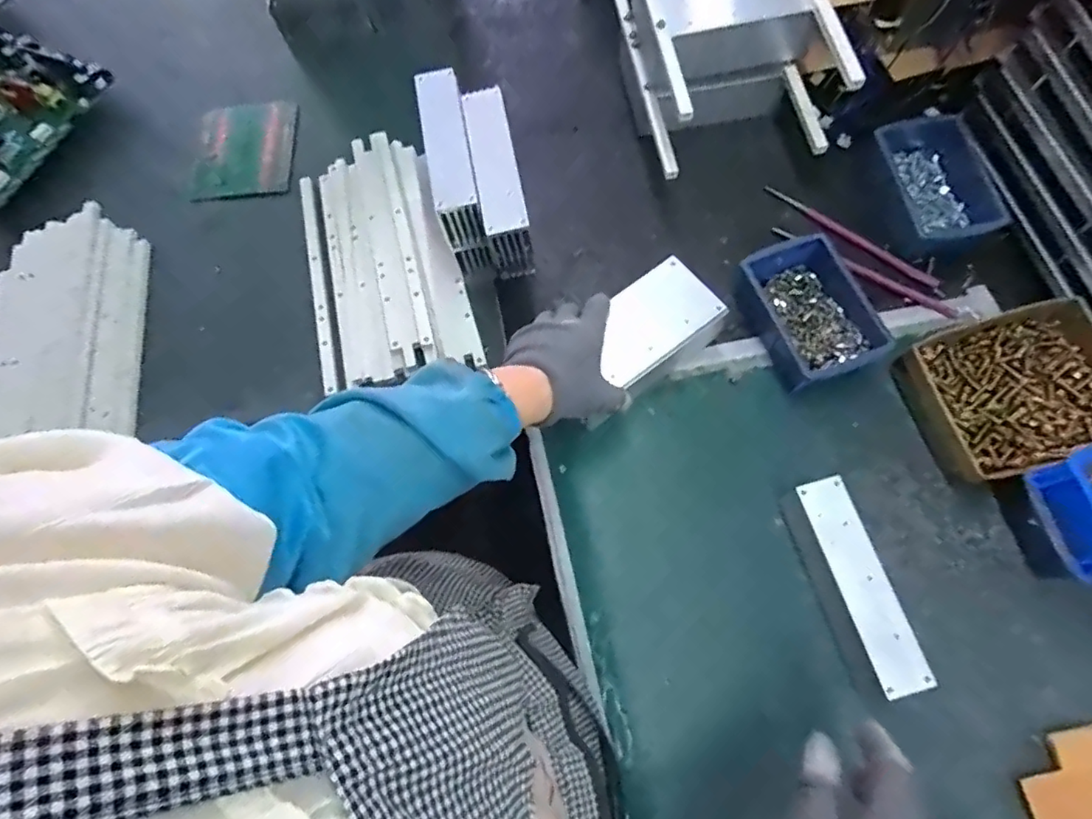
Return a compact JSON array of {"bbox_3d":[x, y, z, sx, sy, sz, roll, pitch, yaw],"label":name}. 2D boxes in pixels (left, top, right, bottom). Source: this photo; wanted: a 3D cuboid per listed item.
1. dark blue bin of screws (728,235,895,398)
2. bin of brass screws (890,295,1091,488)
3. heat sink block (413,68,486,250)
[{"bbox_3d":[0.264,-0.096,0.586,0.110,0.050,0.146,-21,69,-5],"label":"dark blue bin of screws"},{"bbox_3d":[0.445,-0.018,0.559,0.180,0.042,0.143,-16,68,-3],"label":"bin of brass screws"},{"bbox_3d":[-0.096,-0.250,0.585,0.042,0.059,0.168,-12,69,0],"label":"heat sink block"}]

